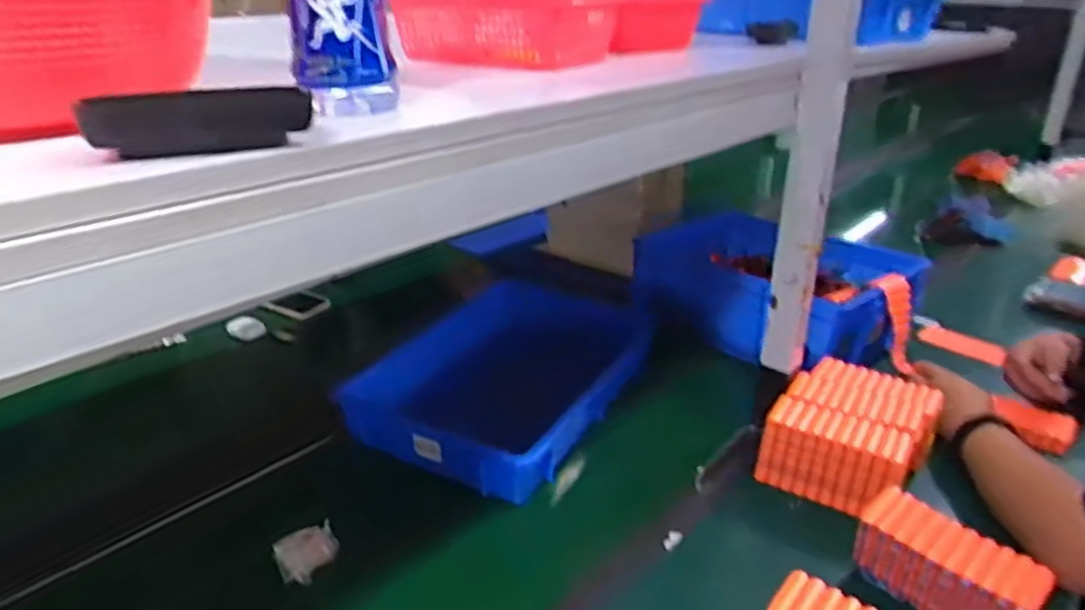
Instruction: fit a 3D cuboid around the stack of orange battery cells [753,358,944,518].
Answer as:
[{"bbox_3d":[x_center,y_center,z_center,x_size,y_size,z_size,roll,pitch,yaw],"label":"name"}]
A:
[{"bbox_3d":[0.400,0.166,0.984,0.174,0.087,0.212,16,28,31],"label":"stack of orange battery cells"}]

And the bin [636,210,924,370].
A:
[{"bbox_3d":[0.395,-0.030,1.329,0.350,0.141,0.427,-16,29,-33],"label":"bin"}]

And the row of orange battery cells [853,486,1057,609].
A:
[{"bbox_3d":[0.393,0.264,0.742,0.062,0.091,0.161,-19,31,-38],"label":"row of orange battery cells"}]

